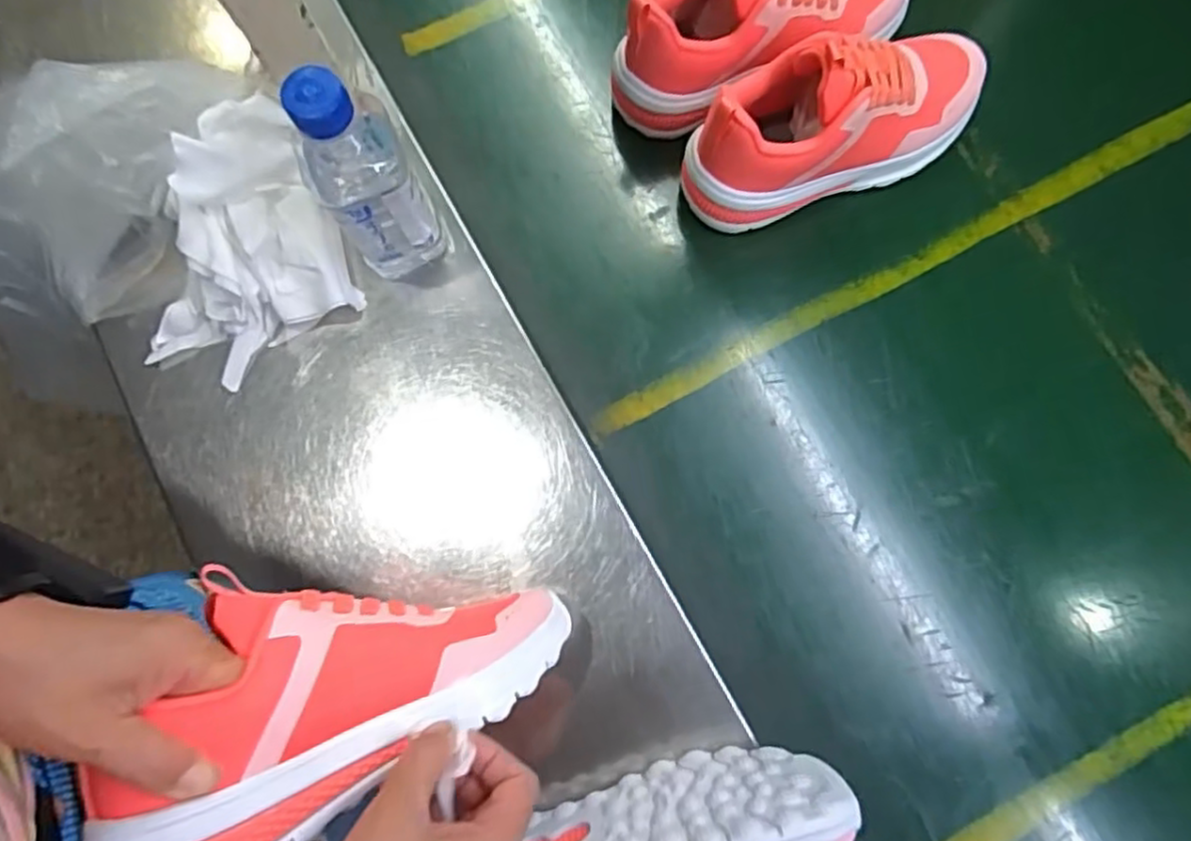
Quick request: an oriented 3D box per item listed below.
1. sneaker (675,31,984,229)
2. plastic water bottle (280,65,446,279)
[{"bbox_3d":[0.175,-0.213,0.491,0.221,0.125,0.074,-21,78,-4],"label":"sneaker"},{"bbox_3d":[-0.141,-0.147,0.430,0.060,0.166,0.055,-29,79,-6],"label":"plastic water bottle"}]

